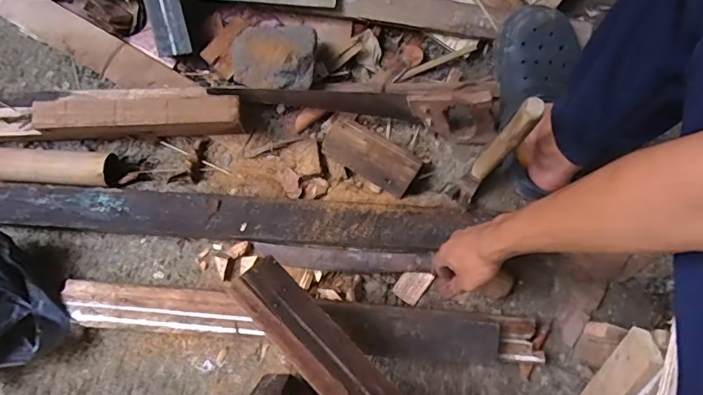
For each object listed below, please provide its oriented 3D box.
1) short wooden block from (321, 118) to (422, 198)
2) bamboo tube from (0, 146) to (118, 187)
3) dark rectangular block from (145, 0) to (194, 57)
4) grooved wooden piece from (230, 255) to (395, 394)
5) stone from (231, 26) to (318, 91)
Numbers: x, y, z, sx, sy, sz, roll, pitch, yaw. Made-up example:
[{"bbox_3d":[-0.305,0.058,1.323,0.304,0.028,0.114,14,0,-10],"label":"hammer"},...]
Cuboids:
[{"bbox_3d":[0.028,-0.063,0.738,0.142,0.039,0.064,32,80,3],"label":"short wooden block"},{"bbox_3d":[-0.441,-0.042,0.727,0.193,0.044,0.053,2,80,-2],"label":"bamboo tube"},{"bbox_3d":[-0.262,-0.266,0.721,0.058,0.056,0.114,-5,110,-2],"label":"dark rectangular block"},{"bbox_3d":[0.055,0.244,0.526,0.467,0.040,0.059,44,81,4],"label":"grooved wooden piece"},{"bbox_3d":[-0.110,-0.203,0.699,0.116,0.053,0.095,6,80,-1],"label":"stone"}]

